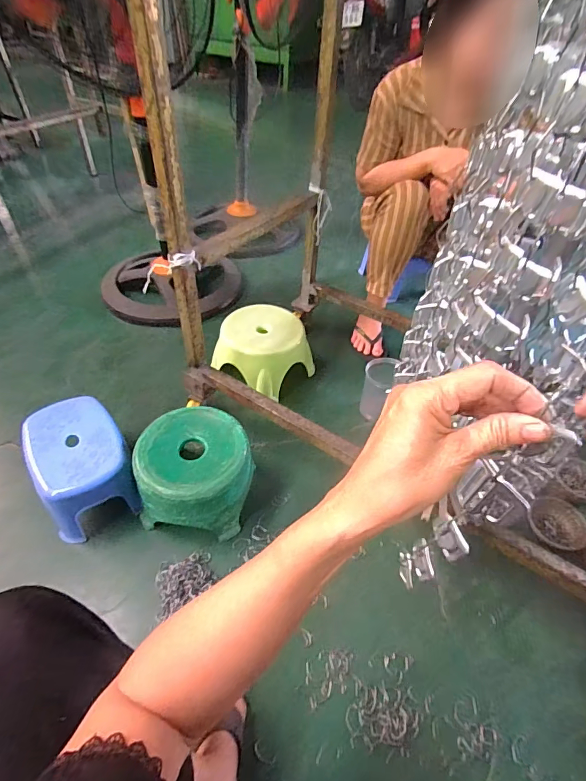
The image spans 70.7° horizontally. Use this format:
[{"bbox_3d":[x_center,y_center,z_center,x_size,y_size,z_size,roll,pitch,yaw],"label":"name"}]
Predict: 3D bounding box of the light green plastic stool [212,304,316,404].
[{"bbox_3d":[-0.082,-0.105,1.082,0.207,0.165,0.203,32,51,25],"label":"light green plastic stool"}]

